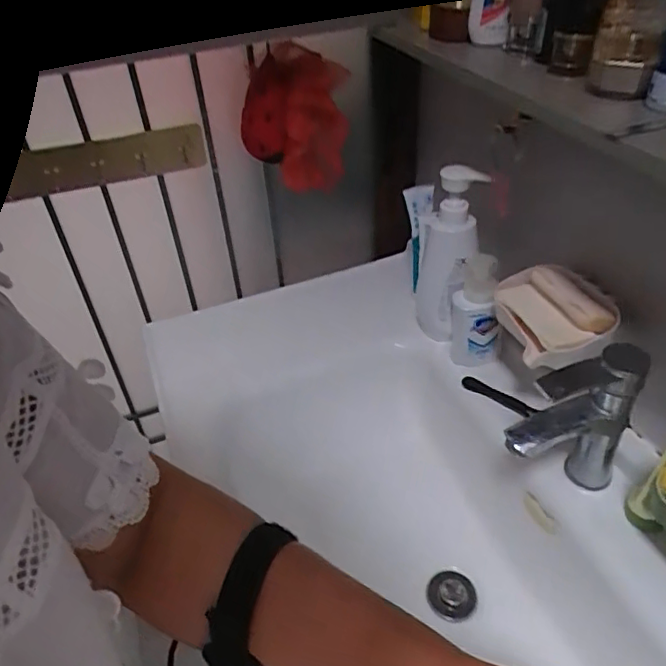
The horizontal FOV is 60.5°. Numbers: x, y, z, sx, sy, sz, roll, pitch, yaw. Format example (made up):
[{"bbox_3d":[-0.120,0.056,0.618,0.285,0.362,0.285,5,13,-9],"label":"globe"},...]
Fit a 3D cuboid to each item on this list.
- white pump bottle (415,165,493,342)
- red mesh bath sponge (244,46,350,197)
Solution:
[{"bbox_3d":[0.149,-0.103,0.744,0.063,0.234,0.079,-5,39,-1],"label":"white pump bottle"},{"bbox_3d":[-0.048,-0.270,0.732,0.138,0.145,0.122,-7,42,0],"label":"red mesh bath sponge"}]

